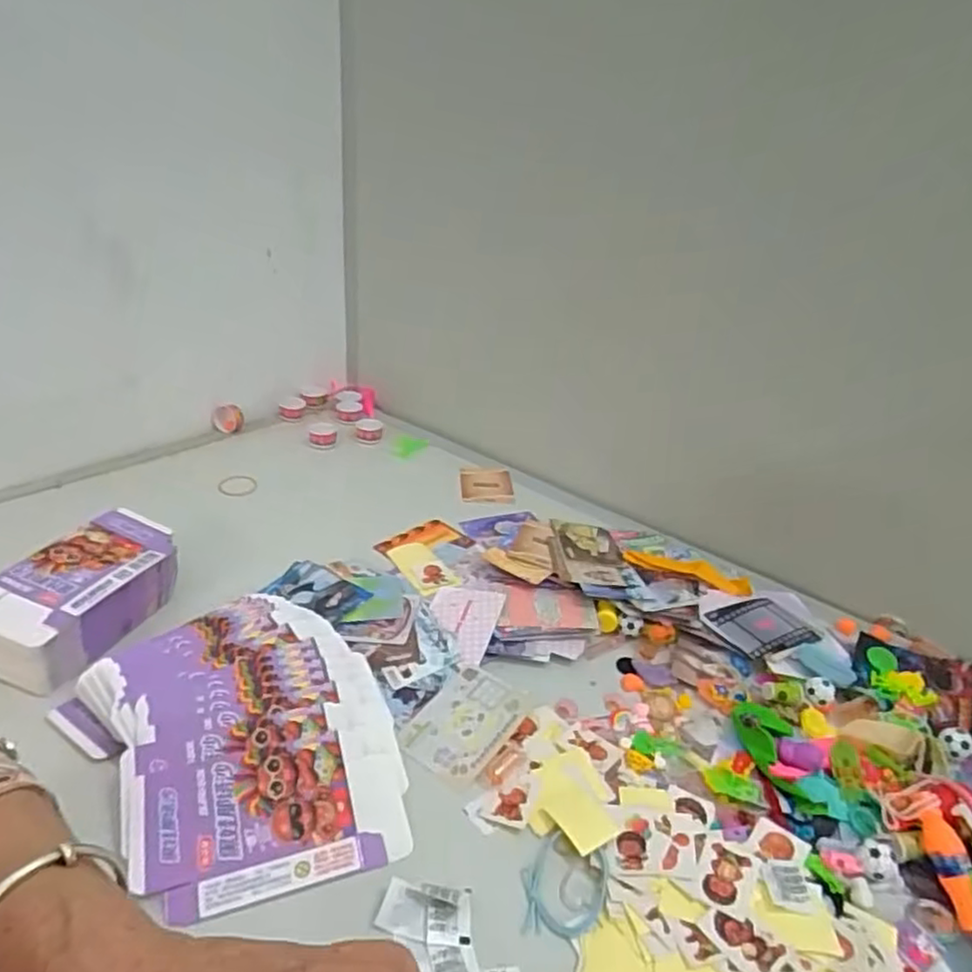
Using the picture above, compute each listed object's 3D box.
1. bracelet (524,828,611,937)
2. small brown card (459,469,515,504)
[{"bbox_3d":[0.046,0.225,0.382,0.048,0.011,0.057,6,28,1],"label":"bracelet"},{"bbox_3d":[0.001,0.000,0.805,0.063,0.008,0.079,1,28,-7],"label":"small brown card"}]

